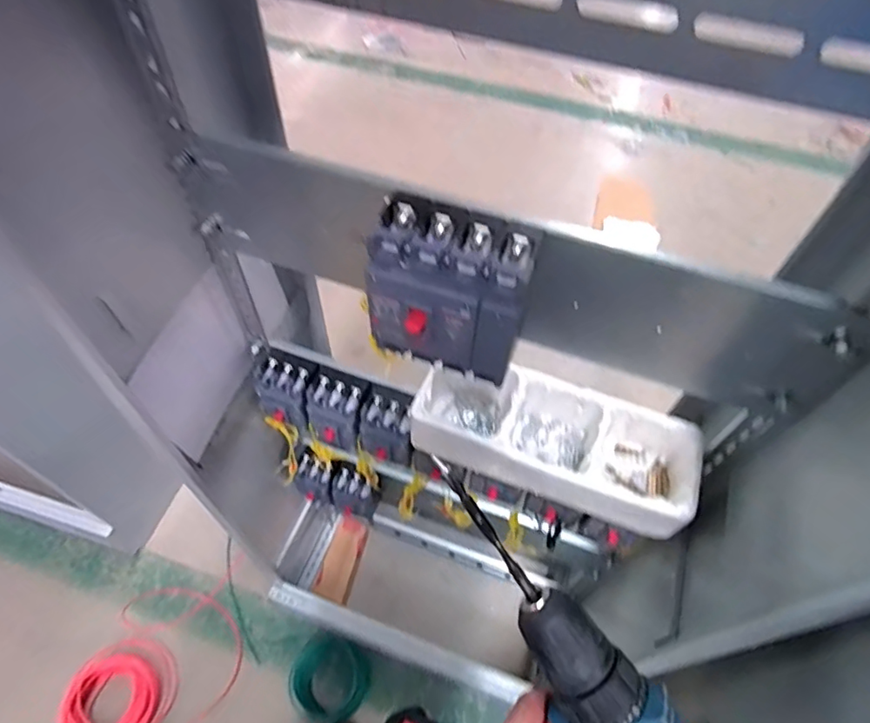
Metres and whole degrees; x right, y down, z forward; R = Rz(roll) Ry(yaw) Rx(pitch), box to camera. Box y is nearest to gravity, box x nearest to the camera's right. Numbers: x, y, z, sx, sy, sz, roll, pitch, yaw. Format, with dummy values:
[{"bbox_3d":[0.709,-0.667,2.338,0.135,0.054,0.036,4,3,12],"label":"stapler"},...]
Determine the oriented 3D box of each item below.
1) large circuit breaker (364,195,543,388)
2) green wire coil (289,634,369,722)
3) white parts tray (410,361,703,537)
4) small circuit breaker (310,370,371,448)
[{"bbox_3d":[0.016,-0.062,0.518,0.149,0.133,0.091,20,57,10],"label":"large circuit breaker"},{"bbox_3d":[-0.266,0.806,1.391,0.183,0.042,0.183,2,56,-2],"label":"green wire coil"},{"bbox_3d":[0.147,0.098,0.696,0.335,0.084,0.126,20,57,10],"label":"white parts tray"},{"bbox_3d":[-0.139,0.069,0.807,0.083,0.087,0.083,24,58,13],"label":"small circuit breaker"}]

